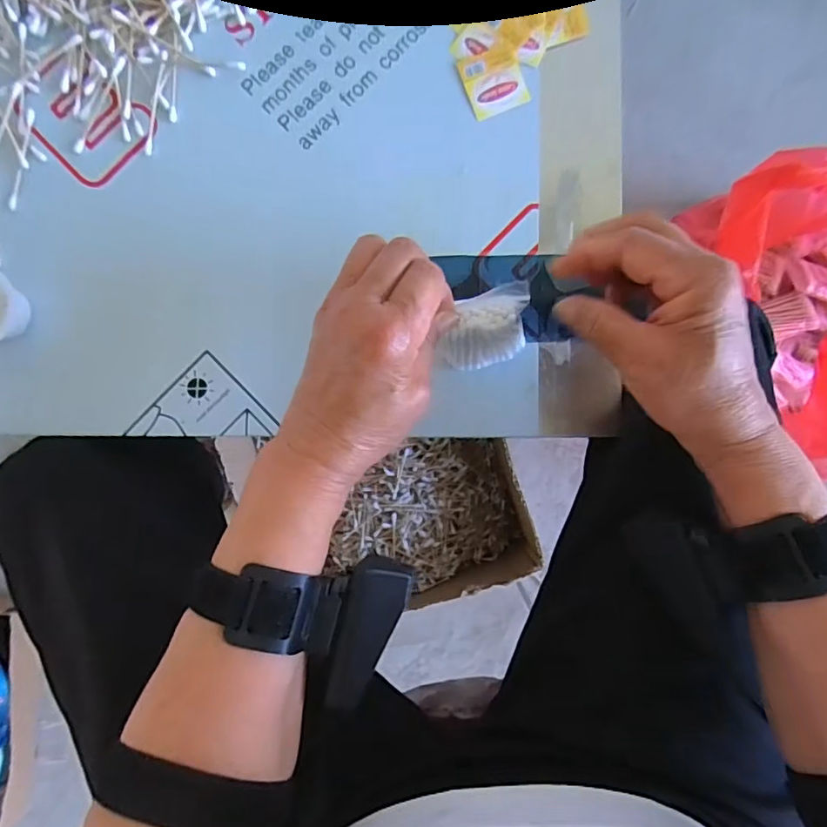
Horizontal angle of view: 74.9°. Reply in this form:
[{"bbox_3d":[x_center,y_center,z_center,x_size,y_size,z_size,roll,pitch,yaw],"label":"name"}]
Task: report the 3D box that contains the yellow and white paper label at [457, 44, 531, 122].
[{"bbox_3d":[0.056,-0.231,0.375,0.040,0.004,0.042,-20,87,1],"label":"yellow and white paper label"}]

